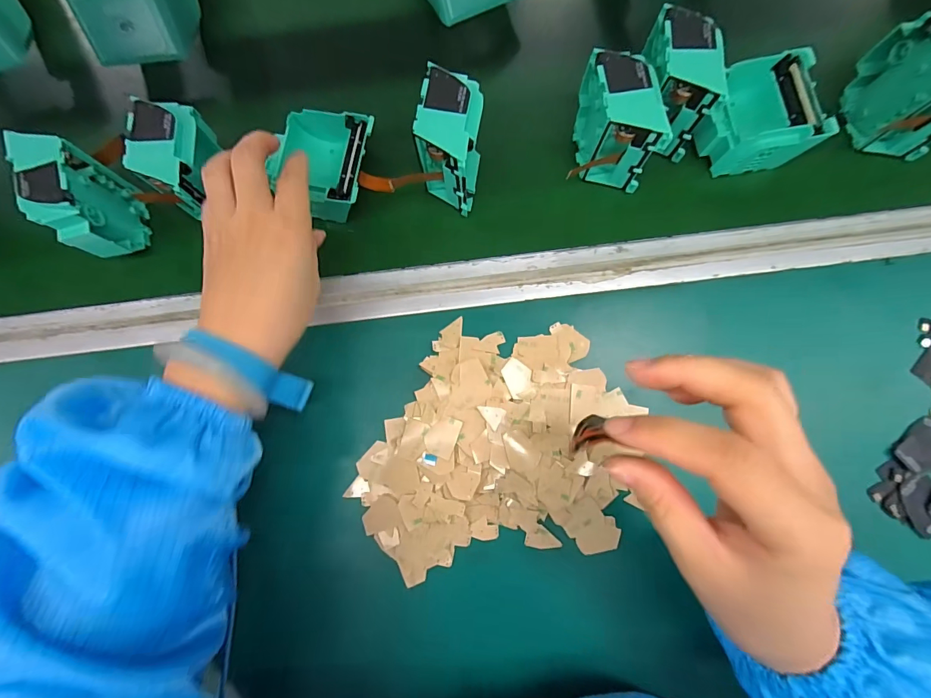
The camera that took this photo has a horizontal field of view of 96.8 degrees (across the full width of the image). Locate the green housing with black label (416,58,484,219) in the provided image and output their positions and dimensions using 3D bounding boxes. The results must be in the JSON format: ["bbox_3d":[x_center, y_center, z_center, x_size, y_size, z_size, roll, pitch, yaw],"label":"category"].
[{"bbox_3d":[-0.012,-0.154,0.310,0.049,0.076,0.071,11,86,4],"label":"green housing with black label"}]

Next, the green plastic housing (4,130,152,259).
[{"bbox_3d":[-0.284,-0.109,0.311,0.034,0.079,0.074,-16,84,1],"label":"green plastic housing"}]

